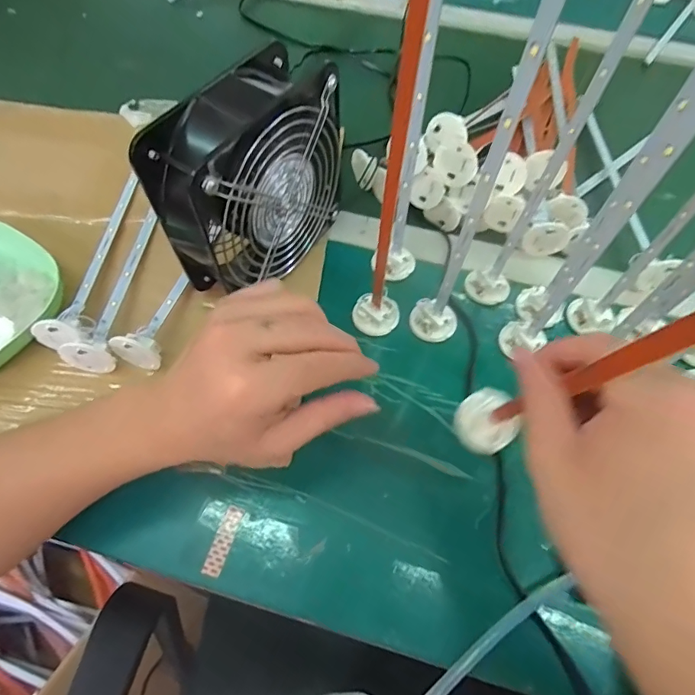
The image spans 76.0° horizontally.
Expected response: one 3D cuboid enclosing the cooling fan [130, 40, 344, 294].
[{"bbox_3d":[-0.070,-0.115,0.343,0.060,0.152,0.159,30,64,15],"label":"cooling fan"}]

